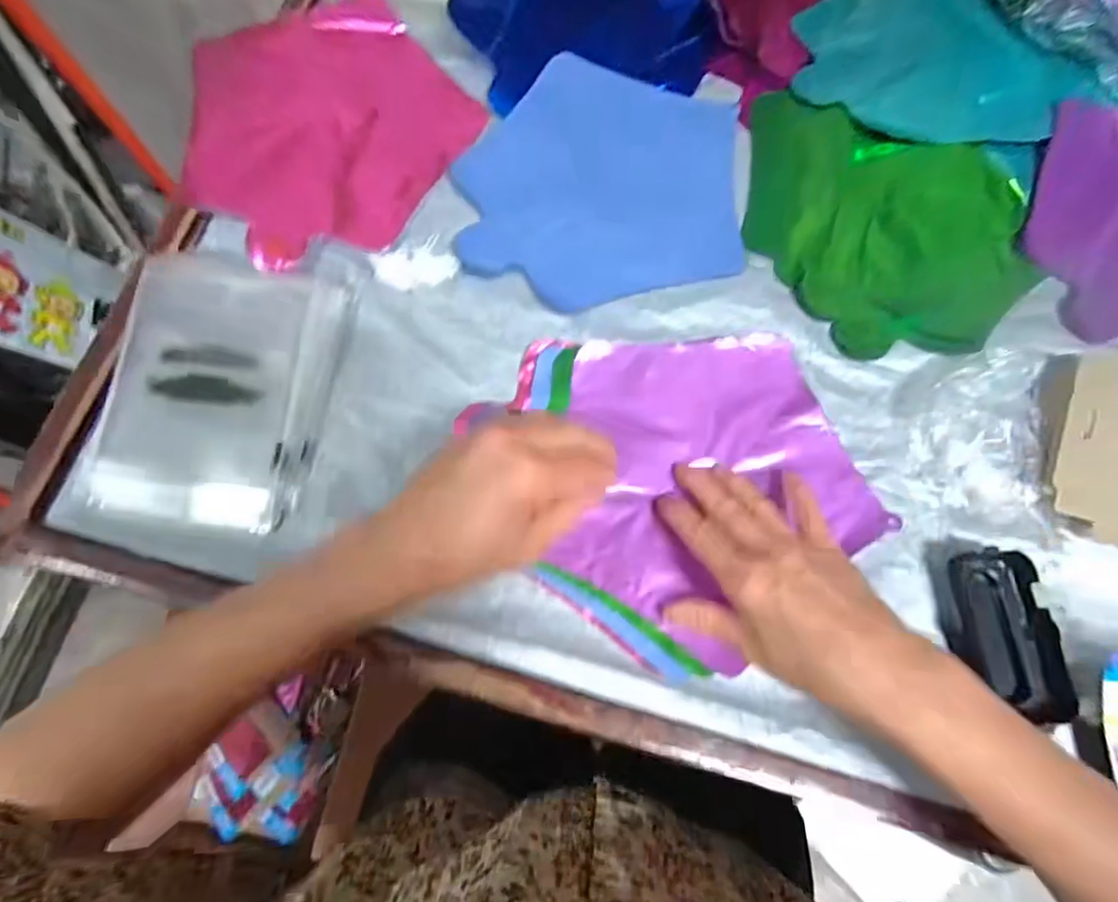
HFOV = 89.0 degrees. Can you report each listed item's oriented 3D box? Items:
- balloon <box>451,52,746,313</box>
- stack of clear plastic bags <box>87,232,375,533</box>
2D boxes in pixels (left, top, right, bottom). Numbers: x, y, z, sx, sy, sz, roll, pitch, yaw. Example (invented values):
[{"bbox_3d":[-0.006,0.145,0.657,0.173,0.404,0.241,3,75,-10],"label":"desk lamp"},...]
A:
[{"bbox_3d":[0.037,-0.225,0.470,0.226,0.005,0.225,1,74,-1],"label":"balloon"},{"bbox_3d":[-0.234,-0.058,0.407,0.145,0.020,0.217,8,74,1],"label":"stack of clear plastic bags"}]

